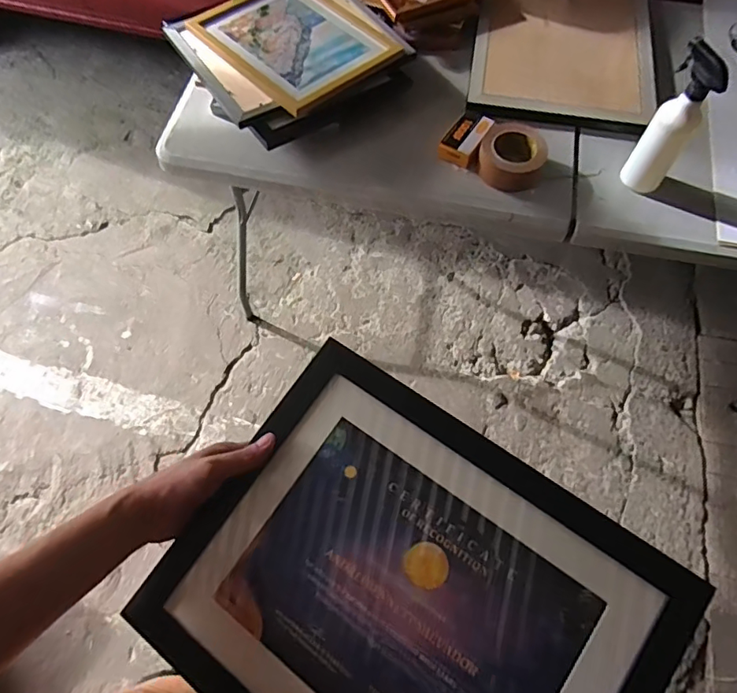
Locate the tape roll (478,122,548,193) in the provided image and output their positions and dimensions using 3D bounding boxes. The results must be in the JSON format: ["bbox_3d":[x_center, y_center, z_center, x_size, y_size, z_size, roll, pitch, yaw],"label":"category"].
[{"bbox_3d":[0.257,-0.345,0.939,0.114,0.045,0.121,0,66,0],"label":"tape roll"}]

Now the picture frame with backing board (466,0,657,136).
[{"bbox_3d":[0.406,-0.637,1.084,0.350,0.023,0.466,11,66,4],"label":"picture frame with backing board"}]

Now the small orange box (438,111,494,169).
[{"bbox_3d":[0.184,-0.389,0.963,0.064,0.030,0.110,32,70,13],"label":"small orange box"}]

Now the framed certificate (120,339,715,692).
[{"bbox_3d":[0.027,0.215,0.436,0.369,0.029,0.308,32,79,18],"label":"framed certificate"}]

